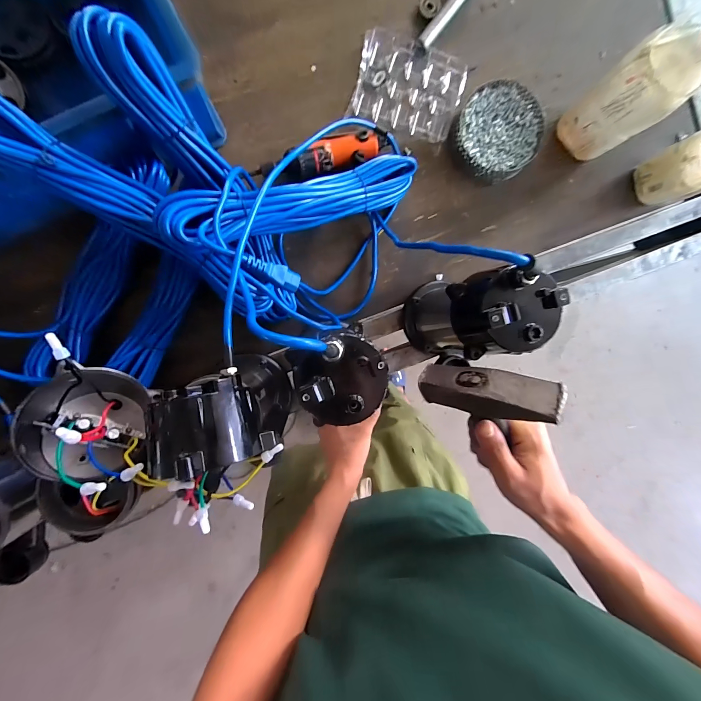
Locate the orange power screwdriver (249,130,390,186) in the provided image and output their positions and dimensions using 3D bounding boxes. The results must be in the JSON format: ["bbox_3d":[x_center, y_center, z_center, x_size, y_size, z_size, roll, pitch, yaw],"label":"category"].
[{"bbox_3d":[-0.039,-0.290,0.482,0.201,0.037,0.049,-15,95,-5],"label":"orange power screwdriver"}]

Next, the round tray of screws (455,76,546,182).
[{"bbox_3d":[0.232,-0.346,0.514,0.132,0.038,0.138,0,93,-6],"label":"round tray of screws"}]

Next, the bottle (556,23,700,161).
[{"bbox_3d":[0.400,-0.359,0.448,0.068,0.208,0.094,-40,97,-3],"label":"bottle"}]

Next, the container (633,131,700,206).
[{"bbox_3d":[0.550,-0.297,0.515,0.109,0.121,0.076,-20,95,-5],"label":"container"}]

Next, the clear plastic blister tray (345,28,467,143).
[{"bbox_3d":[0.092,-0.410,0.504,0.166,0.024,0.133,13,92,-7],"label":"clear plastic blister tray"}]

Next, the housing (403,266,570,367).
[{"bbox_3d":[0.142,-0.039,0.400,0.098,0.226,0.090,0,93,-6],"label":"housing"}]

